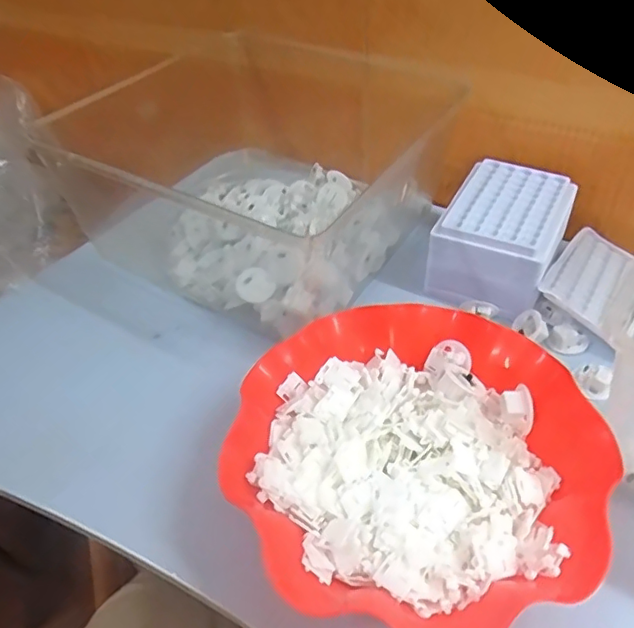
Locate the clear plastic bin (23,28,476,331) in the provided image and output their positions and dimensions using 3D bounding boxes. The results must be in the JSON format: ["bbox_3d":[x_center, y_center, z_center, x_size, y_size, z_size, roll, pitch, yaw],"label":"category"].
[{"bbox_3d":[-0.044,-0.145,0.577,0.304,0.126,0.310,21,49,25],"label":"clear plastic bin"}]

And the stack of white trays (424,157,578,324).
[{"bbox_3d":[0.174,-0.071,0.524,0.096,0.078,0.131,21,49,25],"label":"stack of white trays"}]

